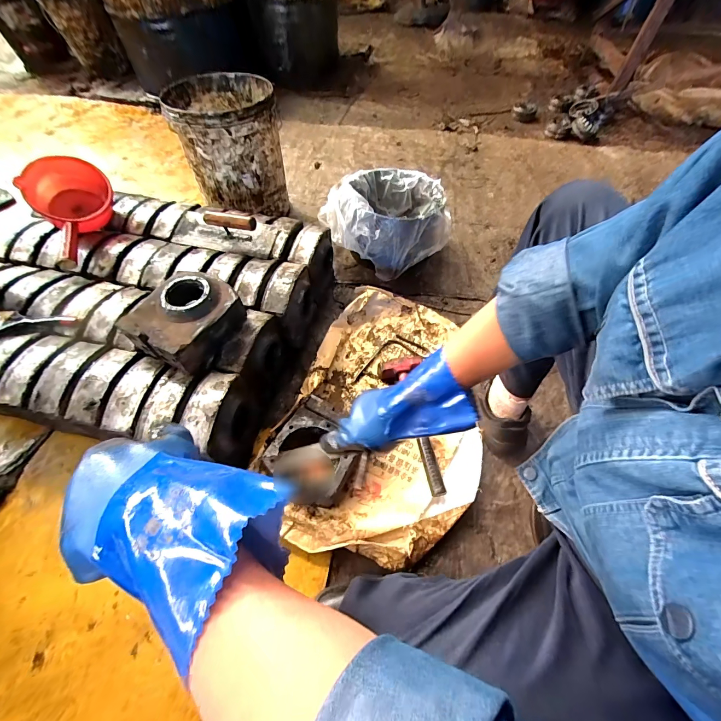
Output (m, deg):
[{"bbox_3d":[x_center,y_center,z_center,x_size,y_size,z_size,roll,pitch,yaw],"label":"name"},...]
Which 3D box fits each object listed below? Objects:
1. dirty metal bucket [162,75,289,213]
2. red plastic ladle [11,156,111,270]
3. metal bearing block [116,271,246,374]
[{"bbox_3d":[-0.402,-0.668,1.092,0.297,0.330,0.303,-10,58,-7],"label":"dirty metal bucket"},{"bbox_3d":[-0.684,-0.362,0.821,0.174,0.143,0.236,-32,63,-19],"label":"red plastic ladle"},{"bbox_3d":[-0.349,-0.088,0.680,0.179,0.084,0.187,23,60,14],"label":"metal bearing block"}]

